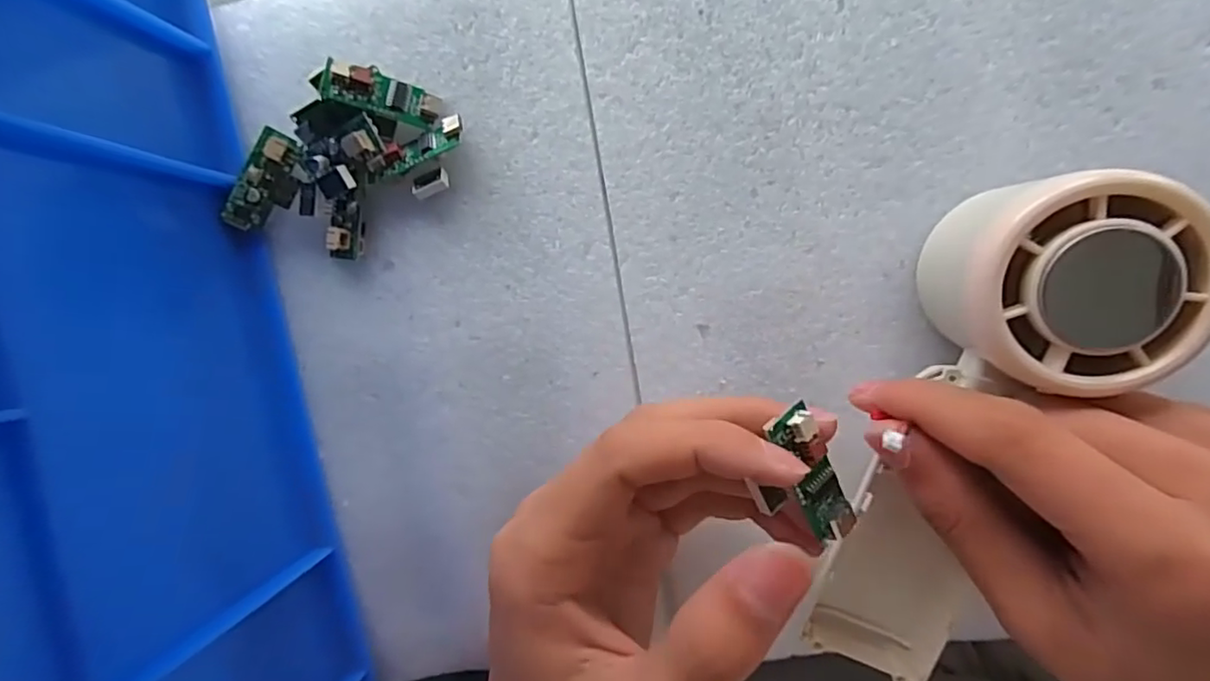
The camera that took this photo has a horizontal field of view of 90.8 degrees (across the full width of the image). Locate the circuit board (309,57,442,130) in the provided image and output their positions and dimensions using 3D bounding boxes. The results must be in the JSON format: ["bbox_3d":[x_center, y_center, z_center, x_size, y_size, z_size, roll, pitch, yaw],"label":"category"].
[{"bbox_3d":[-0.079,-0.087,0.209,0.041,0.006,0.014,11,95,-20],"label":"circuit board"}]

